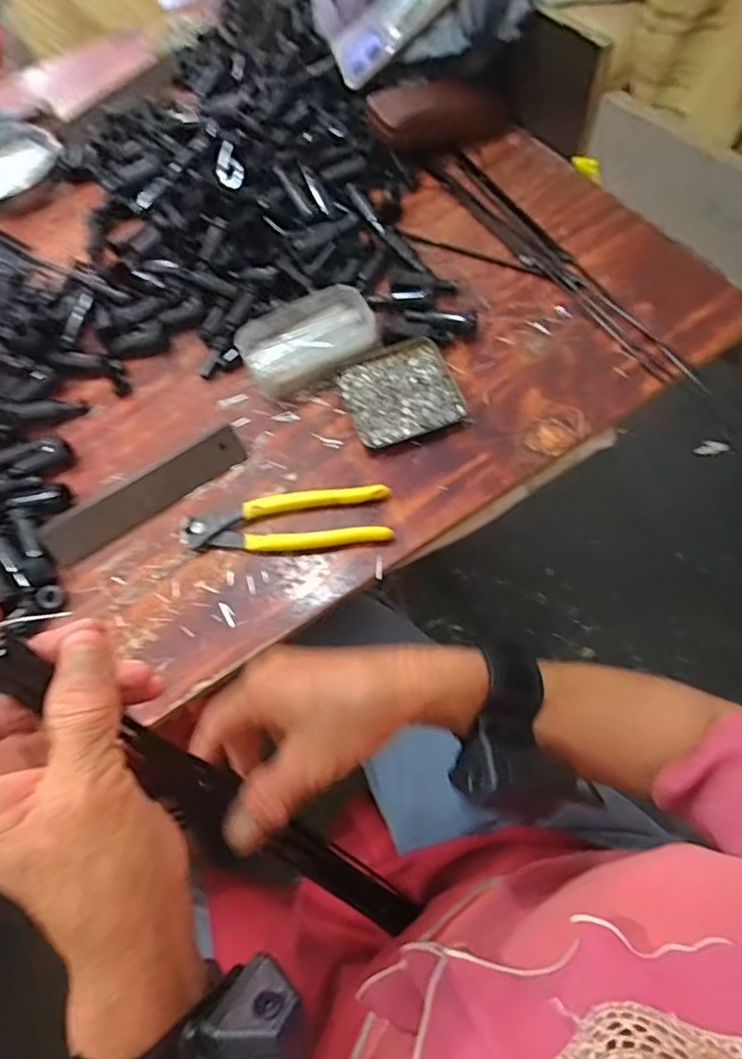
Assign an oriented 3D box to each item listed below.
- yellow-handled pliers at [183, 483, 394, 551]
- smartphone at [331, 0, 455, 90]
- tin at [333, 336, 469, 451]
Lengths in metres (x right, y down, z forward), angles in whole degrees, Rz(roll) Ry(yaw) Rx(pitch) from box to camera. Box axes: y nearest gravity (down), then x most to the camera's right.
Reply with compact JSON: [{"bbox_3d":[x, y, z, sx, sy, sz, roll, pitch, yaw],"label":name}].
[{"bbox_3d":[-0.067,-0.005,0.477,0.165,0.011,0.048,-7,64,3],"label":"yellow-handled pliers"},{"bbox_3d":[0.031,-0.551,0.622,0.165,0.015,0.086,-24,76,31],"label":"smartphone"},{"bbox_3d":[0.026,-0.123,0.526,0.096,0.011,0.092,-20,64,-3],"label":"tin"}]

